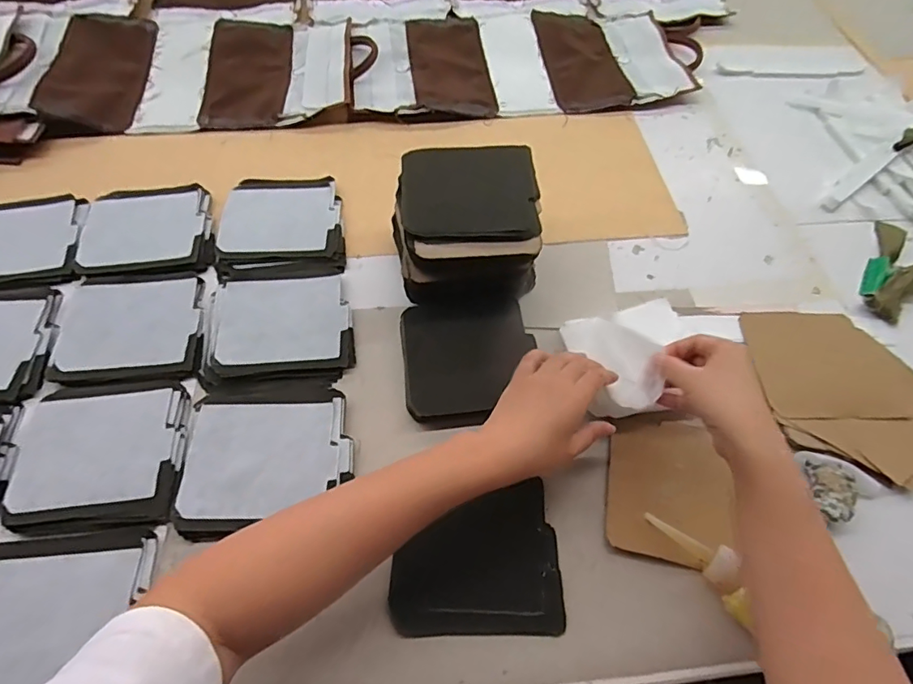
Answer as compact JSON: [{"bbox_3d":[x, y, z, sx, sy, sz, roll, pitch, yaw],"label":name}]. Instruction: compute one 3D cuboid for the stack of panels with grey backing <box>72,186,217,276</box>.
[{"bbox_3d":[-0.368,-0.138,0.612,0.151,0.015,0.134,-4,59,-4],"label":"stack of panels with grey backing"}]

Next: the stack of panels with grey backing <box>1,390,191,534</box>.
[{"bbox_3d":[-0.325,0.103,0.469,0.146,0.007,0.132,-6,59,-5],"label":"stack of panels with grey backing"}]

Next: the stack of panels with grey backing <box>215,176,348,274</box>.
[{"bbox_3d":[-0.212,-0.152,0.626,0.148,0.019,0.150,-2,59,-3],"label":"stack of panels with grey backing"}]

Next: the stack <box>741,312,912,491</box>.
[{"bbox_3d":[0.407,0.050,0.528,0.177,0.013,0.190,2,59,-1],"label":"stack"}]

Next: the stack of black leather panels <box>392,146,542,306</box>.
[{"bbox_3d":[0.011,-0.119,0.561,0.153,0.091,0.176,-4,59,-4],"label":"stack of black leather panels"}]

